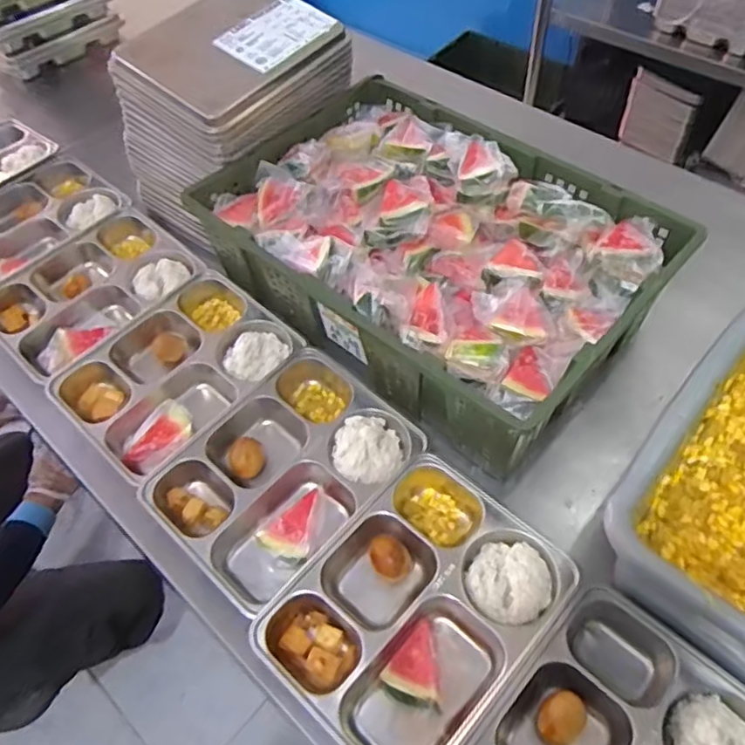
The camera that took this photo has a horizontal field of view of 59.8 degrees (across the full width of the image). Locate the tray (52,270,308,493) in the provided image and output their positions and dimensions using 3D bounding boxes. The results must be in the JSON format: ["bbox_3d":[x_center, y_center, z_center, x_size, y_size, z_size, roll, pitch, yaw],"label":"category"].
[{"bbox_3d":[-0.255,-0.005,0.864,0.237,0.054,0.292,34,63,24],"label":"tray"}]

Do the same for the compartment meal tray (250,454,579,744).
[{"bbox_3d":[0.048,0.242,0.662,0.215,0.056,0.276,35,63,25],"label":"compartment meal tray"}]

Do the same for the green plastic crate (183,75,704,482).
[{"bbox_3d":[0.073,-0.170,0.856,0.360,0.133,0.547,-40,61,-23],"label":"green plastic crate"}]

